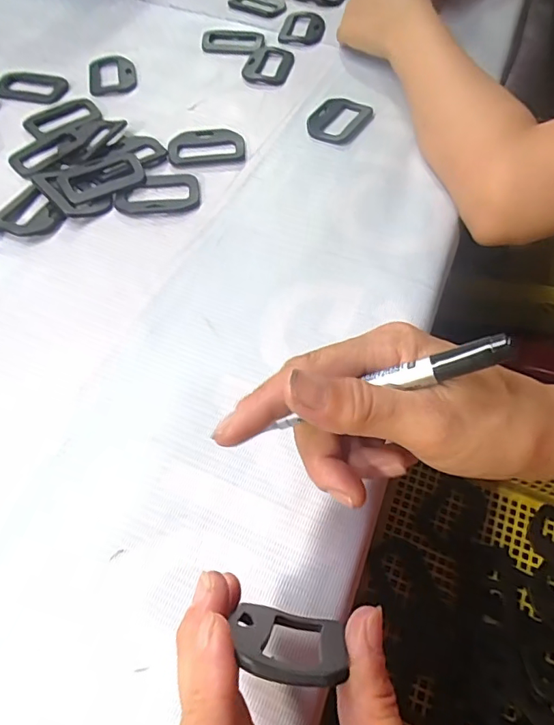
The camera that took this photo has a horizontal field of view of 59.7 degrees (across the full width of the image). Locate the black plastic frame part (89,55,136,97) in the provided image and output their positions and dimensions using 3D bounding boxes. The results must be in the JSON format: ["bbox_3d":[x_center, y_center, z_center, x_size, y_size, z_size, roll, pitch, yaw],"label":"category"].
[{"bbox_3d":[-0.154,-0.269,0.449,0.042,0.006,0.060,-11,58,-8],"label":"black plastic frame part"}]

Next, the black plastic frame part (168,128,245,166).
[{"bbox_3d":[-0.057,-0.174,0.391,0.060,0.006,0.045,-4,57,-3],"label":"black plastic frame part"}]

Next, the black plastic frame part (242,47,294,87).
[{"bbox_3d":[-0.009,-0.284,0.459,0.041,0.008,0.060,10,58,5],"label":"black plastic frame part"}]

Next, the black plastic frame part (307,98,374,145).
[{"bbox_3d":[0.052,-0.207,0.412,0.047,0.006,0.058,19,59,11],"label":"black plastic frame part"}]

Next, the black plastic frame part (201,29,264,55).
[{"bbox_3d":[-0.045,-0.323,0.487,0.062,0.006,0.041,-3,57,-3],"label":"black plastic frame part"}]

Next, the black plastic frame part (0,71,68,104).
[{"bbox_3d":[-0.223,-0.250,0.439,0.056,0.010,0.042,6,57,3],"label":"black plastic frame part"}]

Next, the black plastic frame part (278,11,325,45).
[{"bbox_3d":[0.024,-0.344,0.498,0.046,0.004,0.075,9,58,5],"label":"black plastic frame part"}]

